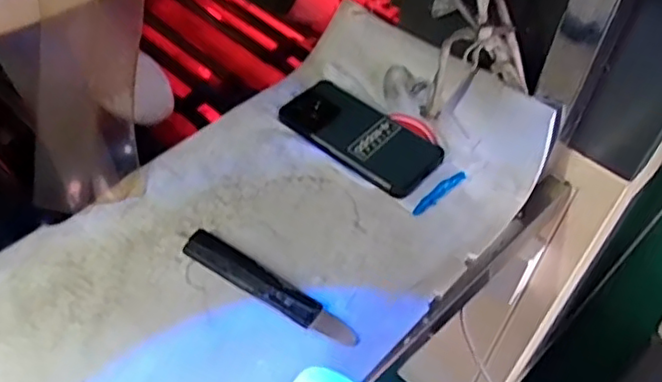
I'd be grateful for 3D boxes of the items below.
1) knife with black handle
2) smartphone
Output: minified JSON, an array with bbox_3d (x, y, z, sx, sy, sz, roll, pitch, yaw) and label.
[{"bbox_3d":[-0.052,0.080,0.529,0.166,0.014,0.028,28,53,19],"label":"knife with black handle"},{"bbox_3d":[0.031,-0.060,0.643,0.167,0.013,0.084,34,60,25],"label":"smartphone"}]

